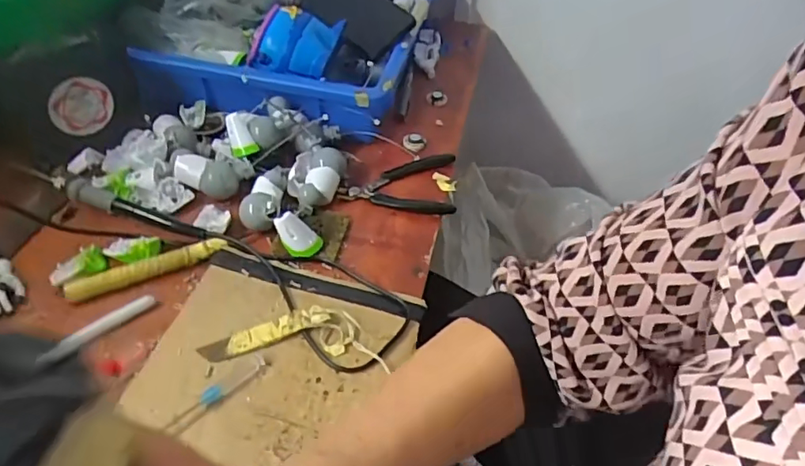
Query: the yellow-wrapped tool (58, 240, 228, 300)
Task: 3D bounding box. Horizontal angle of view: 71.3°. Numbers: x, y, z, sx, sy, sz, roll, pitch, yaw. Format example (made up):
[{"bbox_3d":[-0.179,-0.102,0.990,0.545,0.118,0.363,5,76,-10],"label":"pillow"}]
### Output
[{"bbox_3d":[-0.219,0.028,0.484,0.130,0.009,0.015,-19,49,-20],"label":"yellow-wrapped tool"}]

